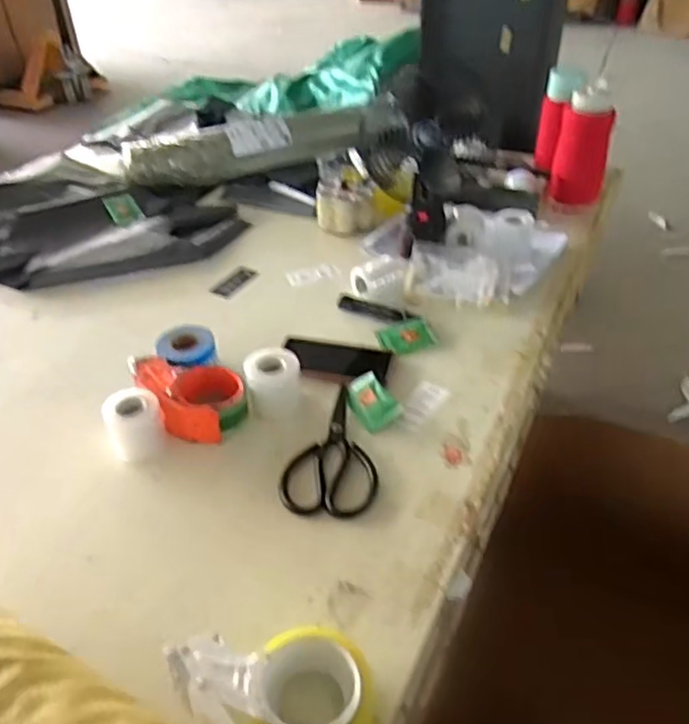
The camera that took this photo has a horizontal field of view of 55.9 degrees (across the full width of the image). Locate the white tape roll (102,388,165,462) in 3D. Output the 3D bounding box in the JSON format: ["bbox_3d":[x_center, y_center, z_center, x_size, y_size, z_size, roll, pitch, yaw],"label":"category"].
[{"bbox_3d":[-0.249,0.076,0.777,0.065,0.063,0.059,-19,42,-20],"label":"white tape roll"}]

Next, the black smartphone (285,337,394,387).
[{"bbox_3d":[-0.015,-0.001,0.905,0.153,0.004,0.080,10,40,14],"label":"black smartphone"}]

